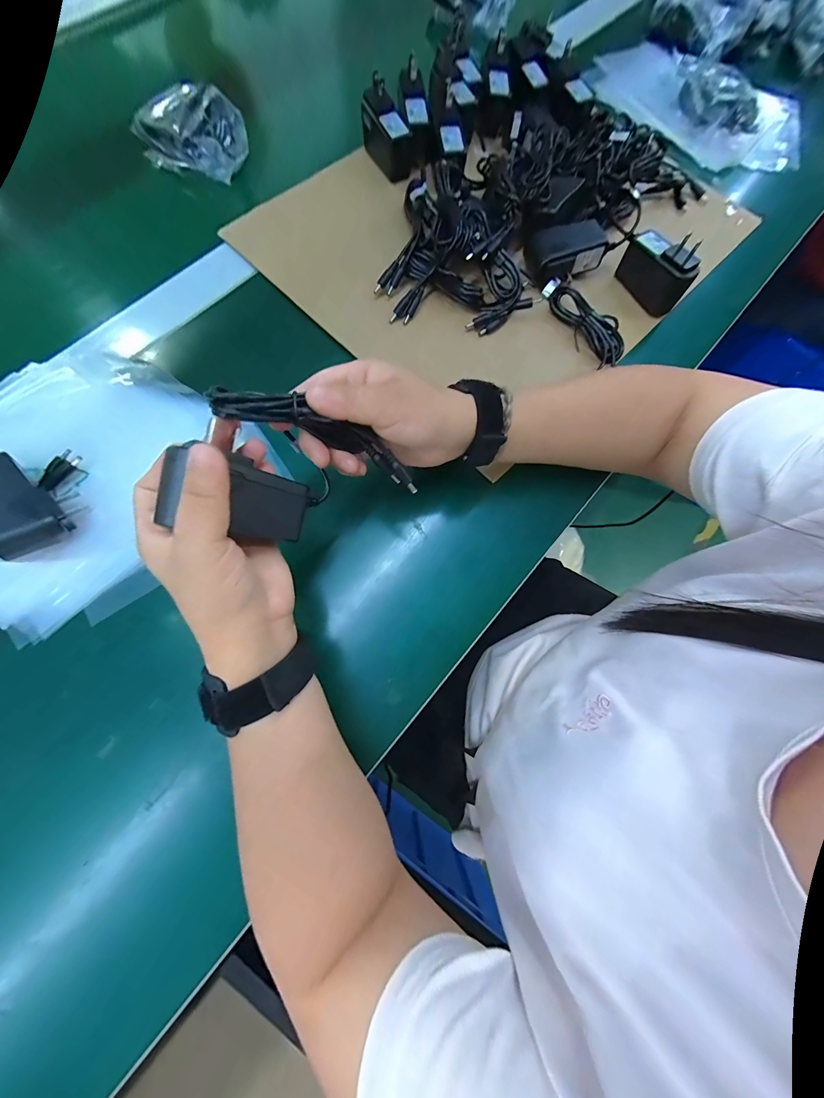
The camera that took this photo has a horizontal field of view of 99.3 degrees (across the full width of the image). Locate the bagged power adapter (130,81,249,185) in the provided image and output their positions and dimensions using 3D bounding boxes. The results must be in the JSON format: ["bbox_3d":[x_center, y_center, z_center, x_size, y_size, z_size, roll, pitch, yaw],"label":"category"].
[{"bbox_3d":[-0.253,-0.468,0.390,0.122,0.051,0.052,16,76,0],"label":"bagged power adapter"}]

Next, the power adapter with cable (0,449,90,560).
[{"bbox_3d":[-0.331,-0.046,0.263,0.135,0.031,0.087,11,76,-1],"label":"power adapter with cable"}]

